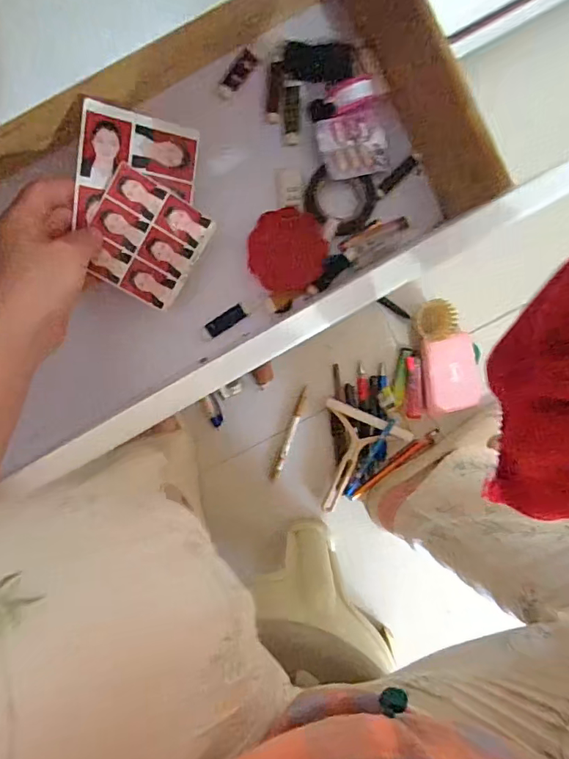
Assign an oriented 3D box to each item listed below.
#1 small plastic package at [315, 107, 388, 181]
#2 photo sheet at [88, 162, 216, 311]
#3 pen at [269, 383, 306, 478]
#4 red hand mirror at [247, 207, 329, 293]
[{"bbox_3d":[0.062,-0.209,0.436,0.060,0.008,0.055,-19,94,-9],"label":"small plastic package"},{"bbox_3d":[-0.112,-0.112,0.397,0.081,0.005,0.087,27,100,-22],"label":"photo sheet"},{"bbox_3d":[0.008,0.073,0.657,0.013,0.015,0.131,19,96,-5],"label":"pen"},{"bbox_3d":[0.003,-0.115,0.442,0.070,0.015,0.070,7,112,17],"label":"red hand mirror"}]

